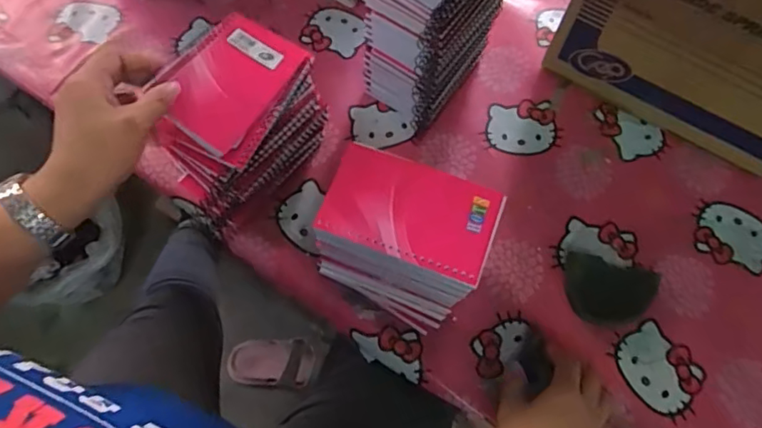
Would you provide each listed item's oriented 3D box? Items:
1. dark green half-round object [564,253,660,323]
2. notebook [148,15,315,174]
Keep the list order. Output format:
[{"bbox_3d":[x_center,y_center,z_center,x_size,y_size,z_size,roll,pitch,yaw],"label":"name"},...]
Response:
[{"bbox_3d":[0.229,0.078,0.548,0.088,0.027,0.061,14,67,4],"label":"dark green half-round object"},{"bbox_3d":[-0.131,-0.116,0.489,0.092,0.016,0.130,32,64,-8],"label":"notebook"}]

